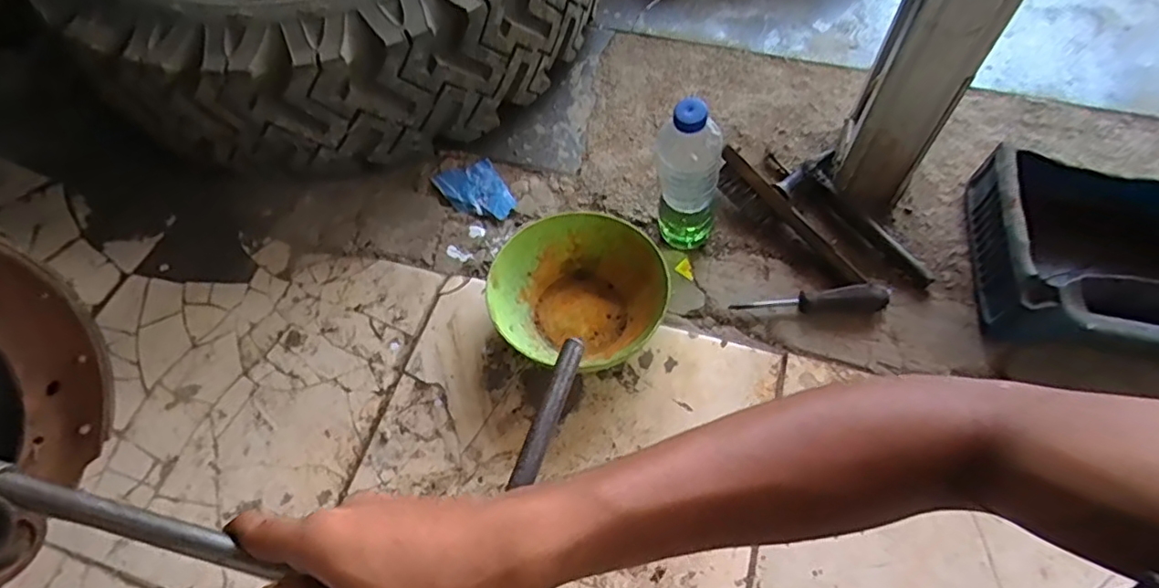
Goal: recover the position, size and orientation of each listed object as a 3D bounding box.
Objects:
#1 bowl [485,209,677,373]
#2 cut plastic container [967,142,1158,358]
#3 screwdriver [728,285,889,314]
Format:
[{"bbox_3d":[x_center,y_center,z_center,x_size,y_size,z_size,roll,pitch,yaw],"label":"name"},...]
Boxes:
[{"bbox_3d":[0.002,0.000,0.679,0.196,0.065,0.176,9,62,8],"label":"bowl"},{"bbox_3d":[0.557,-0.035,0.614,0.239,0.114,0.202,12,62,9],"label":"cut plastic container"},{"bbox_3d":[0.260,0.008,0.677,0.163,0.021,0.027,-4,60,16],"label":"screwdriver"}]

